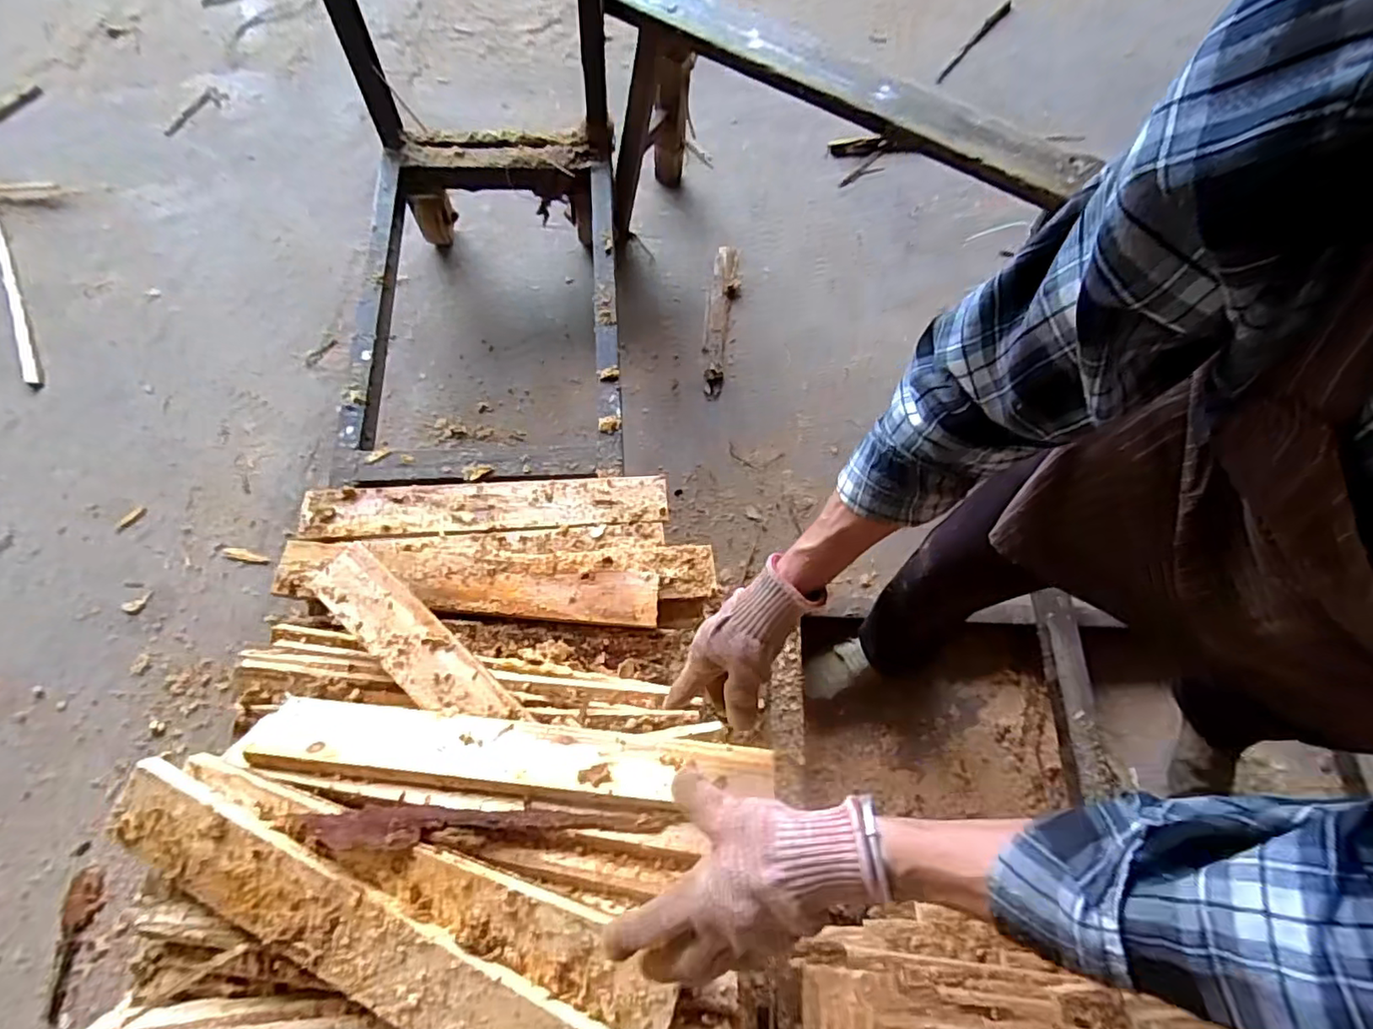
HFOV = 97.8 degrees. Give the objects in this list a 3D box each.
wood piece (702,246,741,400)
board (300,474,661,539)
[{"bbox_3d":[0.073,-0.431,1.314,0.060,0.014,0.418,8,66,1],"label":"wood piece"},{"bbox_3d":[-0.280,-0.015,0.857,0.498,0.014,0.079,-3,69,-6],"label":"board"}]

